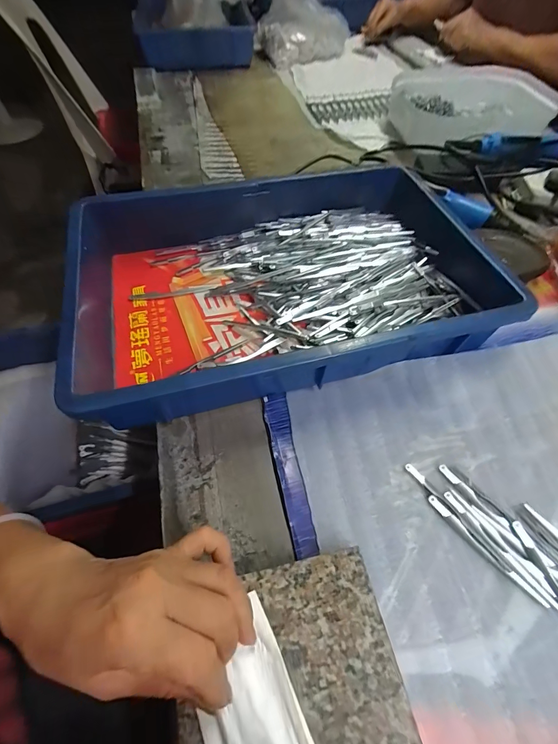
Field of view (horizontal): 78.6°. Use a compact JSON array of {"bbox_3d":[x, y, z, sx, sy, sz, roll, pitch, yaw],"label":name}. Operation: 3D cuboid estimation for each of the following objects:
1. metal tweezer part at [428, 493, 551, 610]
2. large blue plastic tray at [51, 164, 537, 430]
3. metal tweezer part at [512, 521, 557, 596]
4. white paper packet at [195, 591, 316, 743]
[{"bbox_3d":[0.163,0.141,0.271,0.007,0.005,0.103,-36,65,-20],"label":"metal tweezer part"},{"bbox_3d":[0.005,-0.116,0.383,0.437,0.078,0.291,-13,59,-9],"label":"large blue plastic tray"},{"bbox_3d":[0.212,0.165,0.255,0.010,0.004,0.102,-18,60,-12],"label":"metal tweezer part"},{"bbox_3d":[-0.010,0.203,0.185,0.055,0.011,0.119,-21,61,-13],"label":"white paper packet"}]

